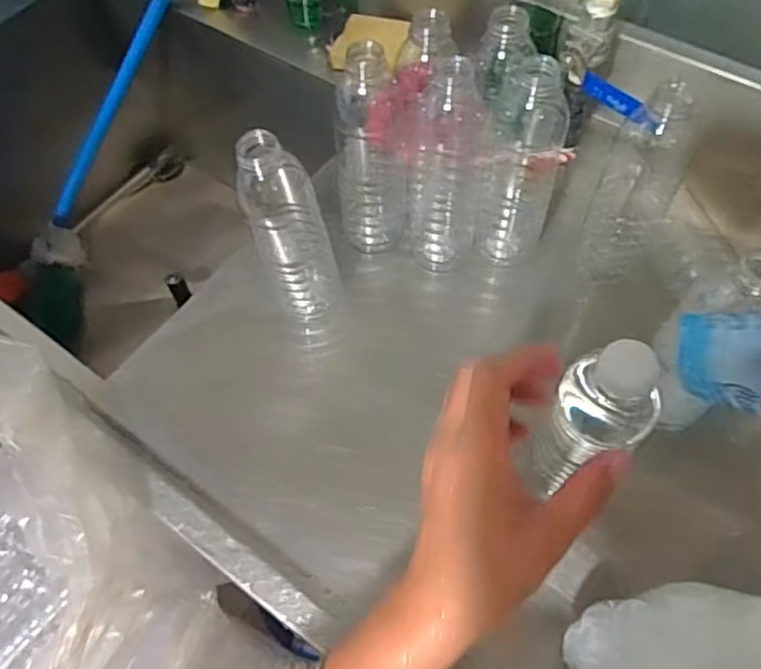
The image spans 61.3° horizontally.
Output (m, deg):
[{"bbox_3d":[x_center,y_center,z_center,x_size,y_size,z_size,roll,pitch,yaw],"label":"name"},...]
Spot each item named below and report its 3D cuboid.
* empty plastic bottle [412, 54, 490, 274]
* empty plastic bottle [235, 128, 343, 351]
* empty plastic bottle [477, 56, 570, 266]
[{"bbox_3d":[0.059,-0.143,0.566,0.061,0.205,0.058,5,61,5],"label":"empty plastic bottle"},{"bbox_3d":[-0.073,-0.076,0.541,0.067,0.230,0.075,-17,61,-8],"label":"empty plastic bottle"},{"bbox_3d":[0.122,-0.138,0.572,0.063,0.178,0.055,12,62,9],"label":"empty plastic bottle"}]

